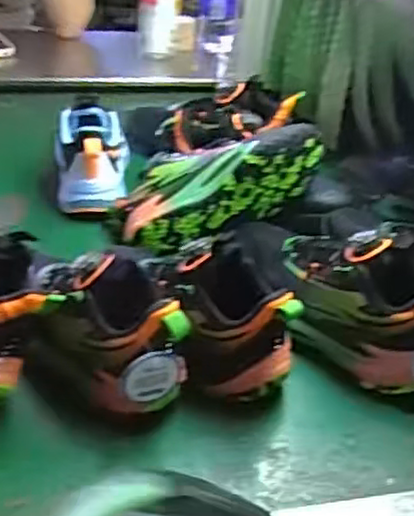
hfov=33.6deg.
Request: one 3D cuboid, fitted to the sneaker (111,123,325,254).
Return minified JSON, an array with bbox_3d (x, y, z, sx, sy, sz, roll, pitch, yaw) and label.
[{"bbox_3d":[0.013,-0.078,0.767,0.251,0.089,0.114,-21,38,0],"label":"sneaker"}]

